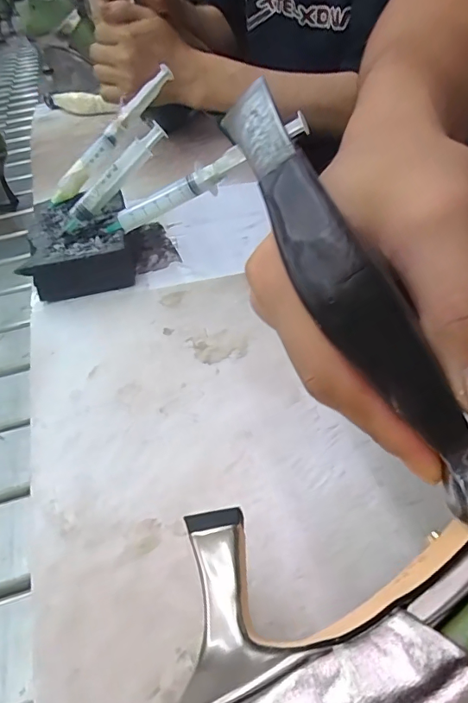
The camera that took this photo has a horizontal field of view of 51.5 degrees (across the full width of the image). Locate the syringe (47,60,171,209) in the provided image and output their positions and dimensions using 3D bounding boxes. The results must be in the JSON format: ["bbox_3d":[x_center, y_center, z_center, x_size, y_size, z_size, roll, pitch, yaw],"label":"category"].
[{"bbox_3d":[-0.115,-0.198,0.448,0.015,0.023,0.163,33,82,35],"label":"syringe"}]

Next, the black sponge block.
[{"bbox_3d":[-0.127,-0.095,0.414,0.085,0.036,0.120,-11,42,-4],"label":"black sponge block"}]

